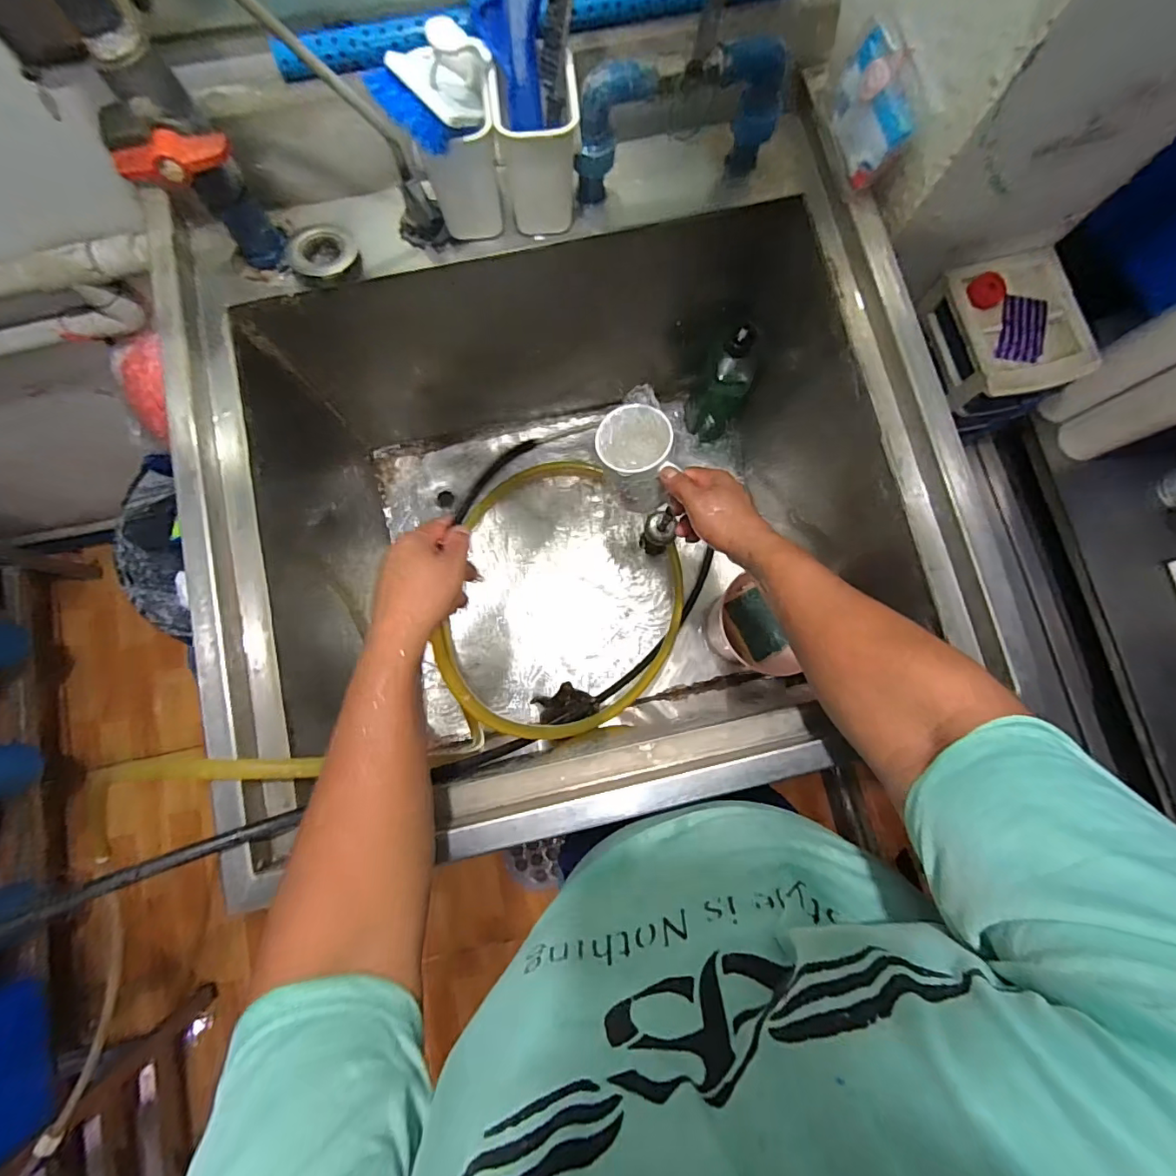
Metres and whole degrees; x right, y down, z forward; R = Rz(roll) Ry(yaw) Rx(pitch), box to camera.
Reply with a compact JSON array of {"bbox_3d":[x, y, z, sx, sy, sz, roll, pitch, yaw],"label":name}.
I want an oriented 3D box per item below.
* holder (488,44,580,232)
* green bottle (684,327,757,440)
[{"bbox_3d":[-0.046,-0.403,0.482,0.072,0.109,0.055,-6,83,-1],"label":"holder"},{"bbox_3d":[0.195,-0.292,0.770,0.071,0.219,0.066,25,83,3],"label":"green bottle"}]

